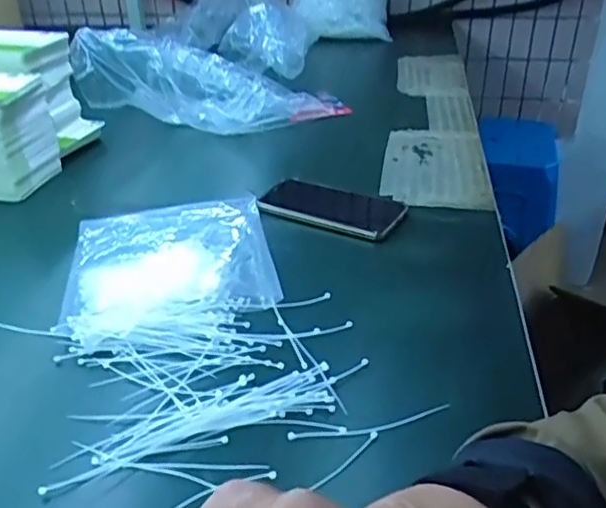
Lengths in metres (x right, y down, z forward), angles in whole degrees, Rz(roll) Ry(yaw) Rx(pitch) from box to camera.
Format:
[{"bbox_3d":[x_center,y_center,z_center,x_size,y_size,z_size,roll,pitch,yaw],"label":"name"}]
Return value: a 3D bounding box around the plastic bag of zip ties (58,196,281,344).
[{"bbox_3d":[-0.134,-0.001,0.619,0.194,0.016,0.232,-7,32,-10],"label":"plastic bag of zip ties"}]

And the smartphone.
[{"bbox_3d":[0.034,-0.057,0.701,0.158,0.014,0.076,17,48,21],"label":"smartphone"}]

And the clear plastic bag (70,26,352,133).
[{"bbox_3d":[-0.141,-0.258,0.959,0.399,0.095,0.122,9,31,-13],"label":"clear plastic bag"}]

